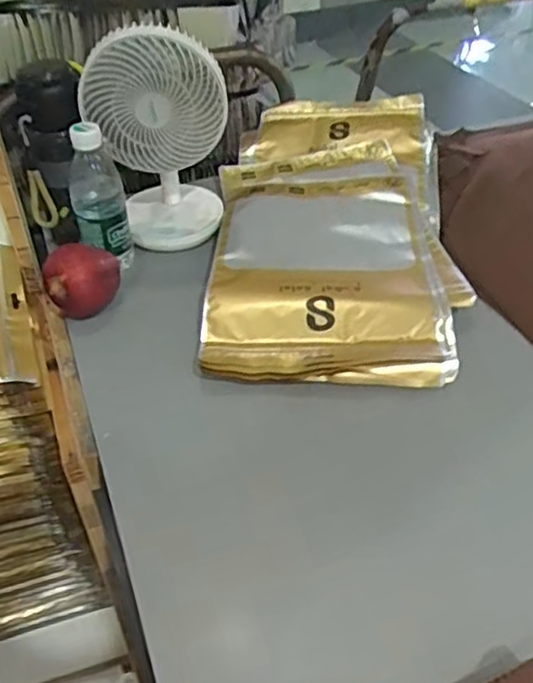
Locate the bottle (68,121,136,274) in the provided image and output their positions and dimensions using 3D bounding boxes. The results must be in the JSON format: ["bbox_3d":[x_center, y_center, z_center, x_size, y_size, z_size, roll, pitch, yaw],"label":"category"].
[{"bbox_3d":[-0.193,-0.168,0.755,0.062,0.157,0.055,-2,44,0],"label":"bottle"}]

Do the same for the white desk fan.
[{"bbox_3d":[-0.130,-0.248,0.785,0.153,0.227,0.120,-16,45,-13],"label":"white desk fan"}]

